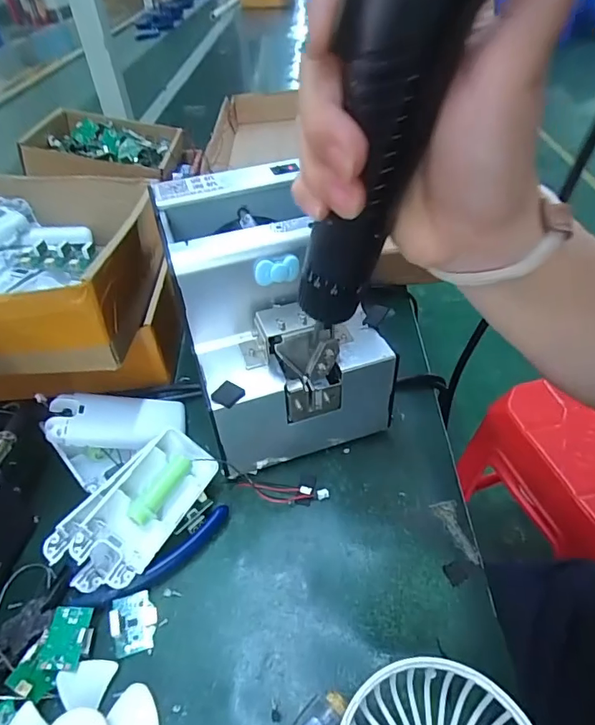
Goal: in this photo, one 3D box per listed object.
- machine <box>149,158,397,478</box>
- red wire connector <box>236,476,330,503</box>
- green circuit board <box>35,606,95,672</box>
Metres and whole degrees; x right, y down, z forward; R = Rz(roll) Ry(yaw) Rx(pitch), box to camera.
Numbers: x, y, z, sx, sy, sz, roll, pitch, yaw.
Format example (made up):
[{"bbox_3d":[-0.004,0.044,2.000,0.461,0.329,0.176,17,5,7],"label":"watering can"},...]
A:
[{"bbox_3d":[-0.020,-0.034,0.351,0.126,0.154,0.165,-15,44,-12],"label":"machine"},{"bbox_3d":[-0.010,0.089,0.324,0.063,0.007,0.015,2,43,7],"label":"red wire connector"},{"bbox_3d":[-0.124,0.148,0.254,0.021,0.007,0.030,3,43,8],"label":"green circuit board"}]

